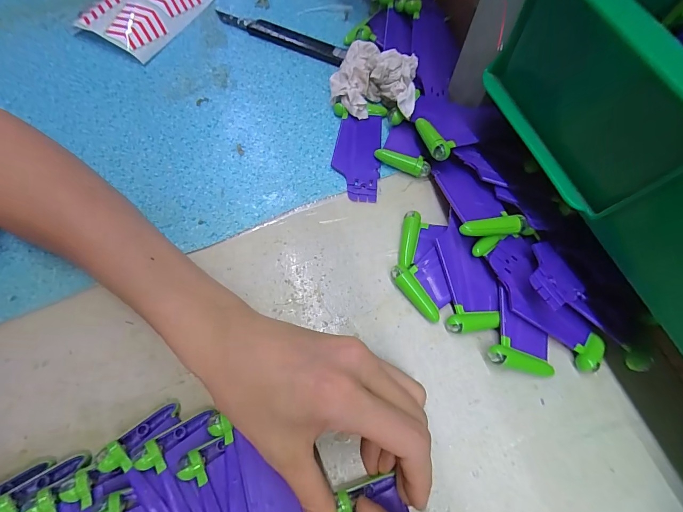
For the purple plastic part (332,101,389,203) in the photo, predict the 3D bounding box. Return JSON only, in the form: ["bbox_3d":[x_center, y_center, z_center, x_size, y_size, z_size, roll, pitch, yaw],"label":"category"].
[{"bbox_3d":[0.012,-0.087,0.275,0.041,0.009,0.087,7,68,3],"label":"purple plastic part"}]

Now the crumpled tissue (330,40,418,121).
[{"bbox_3d":[0.027,-0.142,0.281,0.070,0.036,0.059,14,68,6],"label":"crumpled tissue"}]

